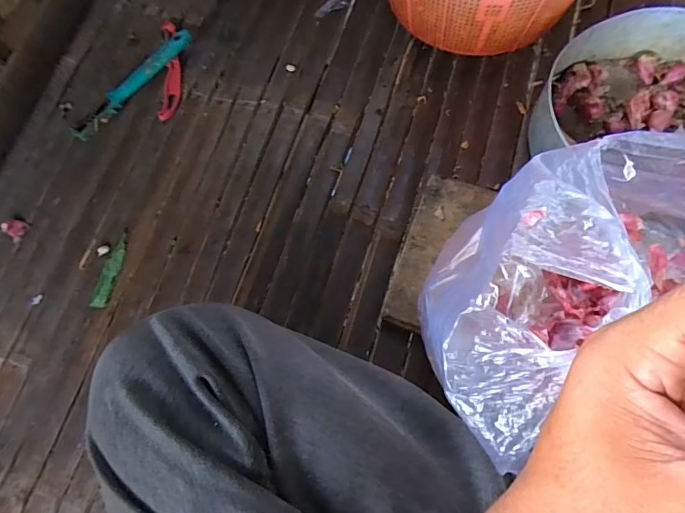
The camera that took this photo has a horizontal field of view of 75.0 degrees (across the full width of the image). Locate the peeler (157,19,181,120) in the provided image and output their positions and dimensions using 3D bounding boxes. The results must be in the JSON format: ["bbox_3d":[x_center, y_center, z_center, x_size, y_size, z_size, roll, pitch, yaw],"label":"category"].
[{"bbox_3d":[-0.200,-0.220,0.521,0.026,0.018,0.139,-6,74,1],"label":"peeler"}]

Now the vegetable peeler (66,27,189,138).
[{"bbox_3d":[-0.237,-0.197,0.504,0.027,0.013,0.170,40,80,12],"label":"vegetable peeler"}]

